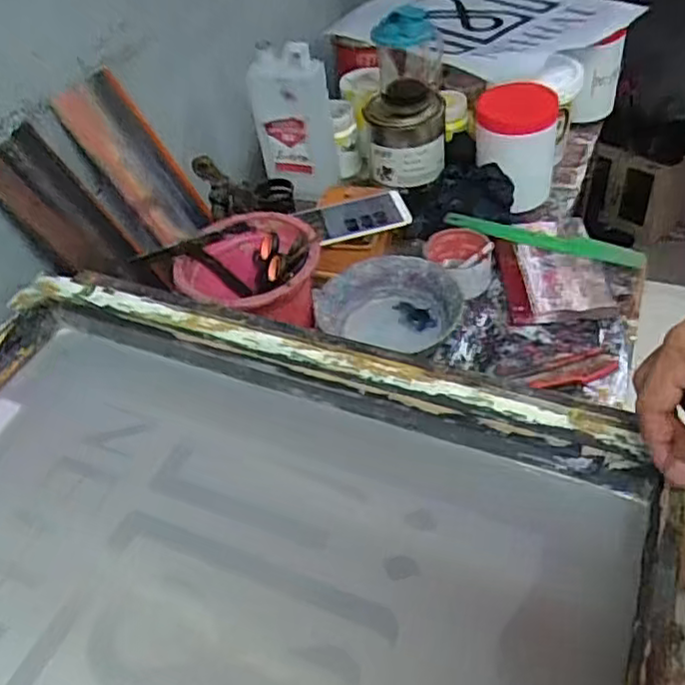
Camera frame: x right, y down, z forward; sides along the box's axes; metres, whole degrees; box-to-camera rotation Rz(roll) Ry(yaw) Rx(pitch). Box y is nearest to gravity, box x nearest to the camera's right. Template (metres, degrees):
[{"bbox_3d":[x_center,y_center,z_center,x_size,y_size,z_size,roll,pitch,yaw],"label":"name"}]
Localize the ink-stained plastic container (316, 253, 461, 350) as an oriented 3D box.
[{"bbox_3d":[0.052,-0.033,0.748,0.157,0.057,0.125,-3,46,7],"label":"ink-stained plastic container"}]

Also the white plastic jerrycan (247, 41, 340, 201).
[{"bbox_3d":[-0.067,-0.304,0.920,0.108,0.197,0.056,-3,46,7],"label":"white plastic jerrycan"}]

